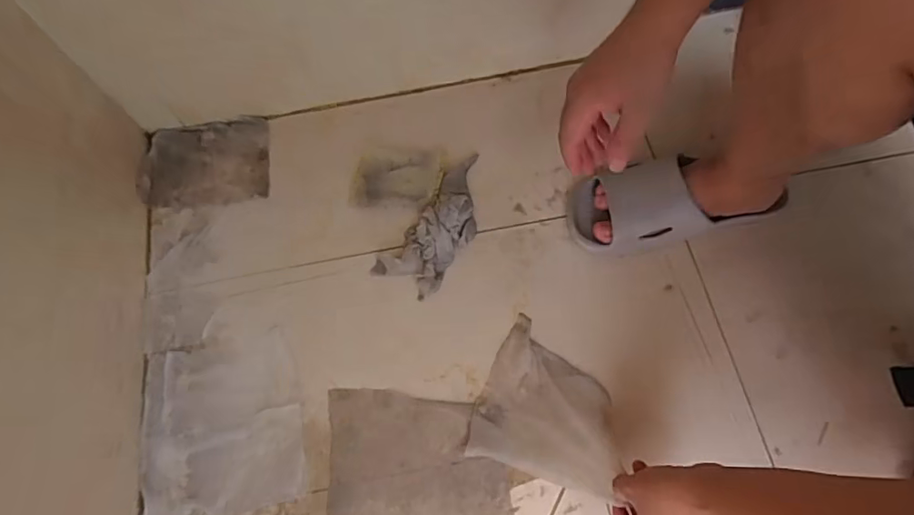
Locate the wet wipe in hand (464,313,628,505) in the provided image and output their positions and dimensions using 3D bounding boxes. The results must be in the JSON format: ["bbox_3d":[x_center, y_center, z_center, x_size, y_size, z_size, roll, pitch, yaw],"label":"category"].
[{"bbox_3d":[0.096,0.146,0.545,0.141,0.039,0.147,15,69,9],"label":"wet wipe in hand"}]

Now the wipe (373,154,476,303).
[{"bbox_3d":[-0.015,-0.043,0.633,0.075,0.032,0.185,32,72,15],"label":"wipe"}]

